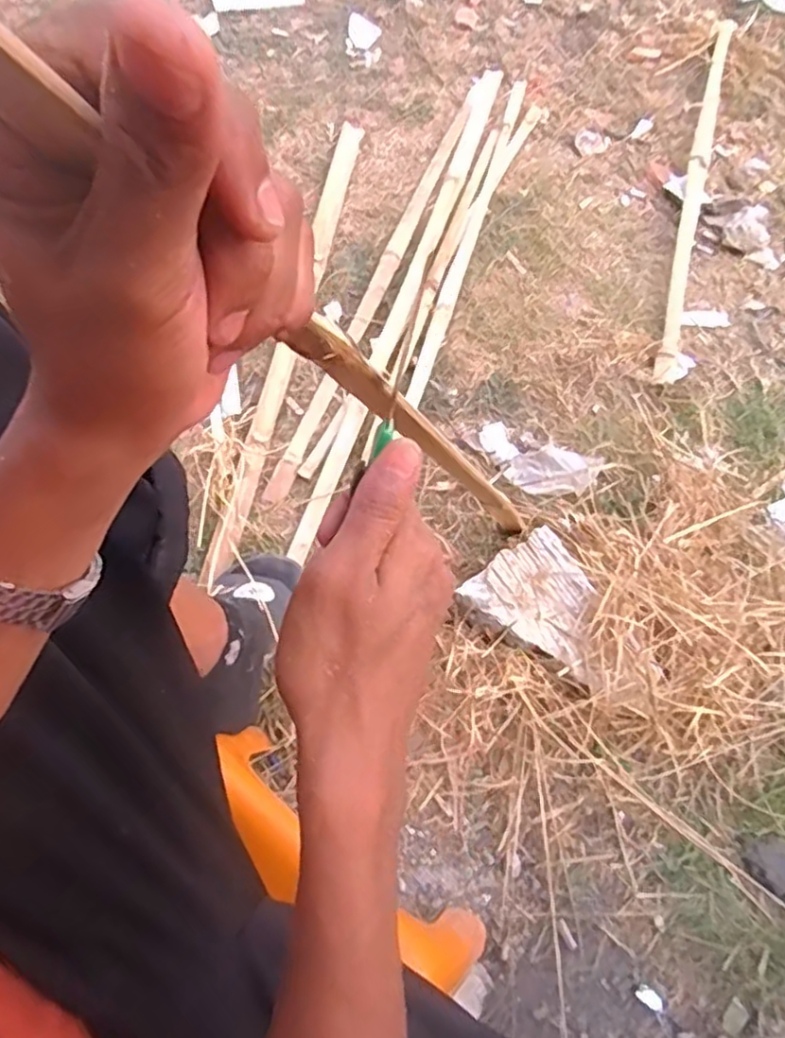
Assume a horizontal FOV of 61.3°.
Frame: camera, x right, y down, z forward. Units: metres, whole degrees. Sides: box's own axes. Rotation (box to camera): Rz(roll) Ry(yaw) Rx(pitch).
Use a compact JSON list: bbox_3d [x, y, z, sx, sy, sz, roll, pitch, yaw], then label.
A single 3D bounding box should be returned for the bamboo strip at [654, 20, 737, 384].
[{"bbox_3d":[0.474,-0.523,1.032,0.027,0.020,0.757,16,69,7],"label":"bamboo strip"}]

